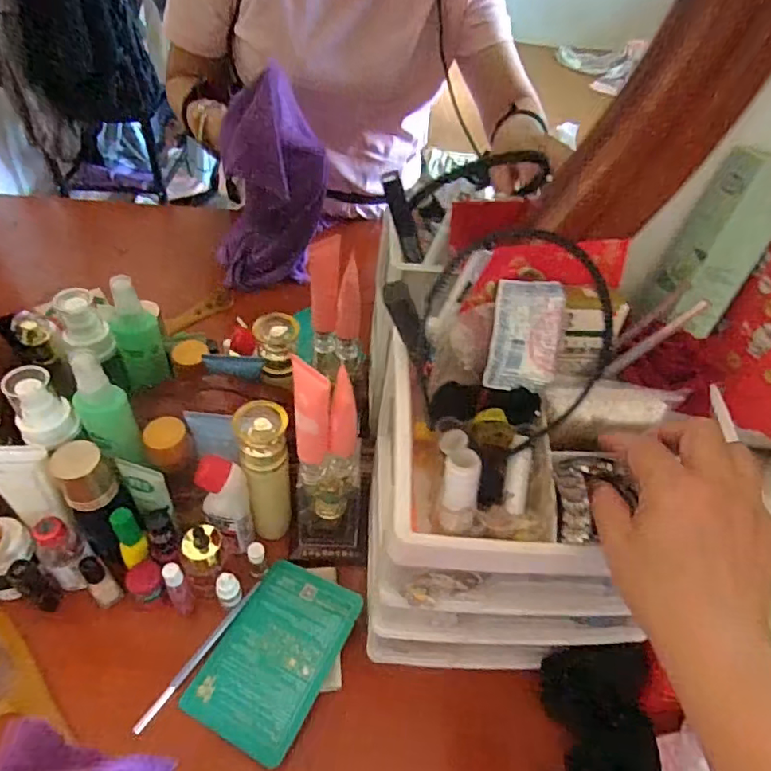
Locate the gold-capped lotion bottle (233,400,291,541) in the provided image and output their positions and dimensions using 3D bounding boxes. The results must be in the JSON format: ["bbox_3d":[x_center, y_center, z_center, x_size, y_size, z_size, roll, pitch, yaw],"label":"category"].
[{"bbox_3d":[-0.111,0.086,0.512,0.044,0.167,0.050,-7,49,-13],"label":"gold-capped lotion bottle"}]

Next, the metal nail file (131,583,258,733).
[{"bbox_3d":[-0.162,0.233,0.479,0.009,0.011,0.143,29,51,19],"label":"metal nail file"}]

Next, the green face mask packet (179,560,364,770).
[{"bbox_3d":[-0.094,0.233,0.478,0.098,0.011,0.145,19,56,21],"label":"green face mask packet"}]

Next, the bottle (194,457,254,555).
[{"bbox_3d":[-0.144,0.106,0.499,0.039,0.108,0.032,18,48,10],"label":"bottle"}]

